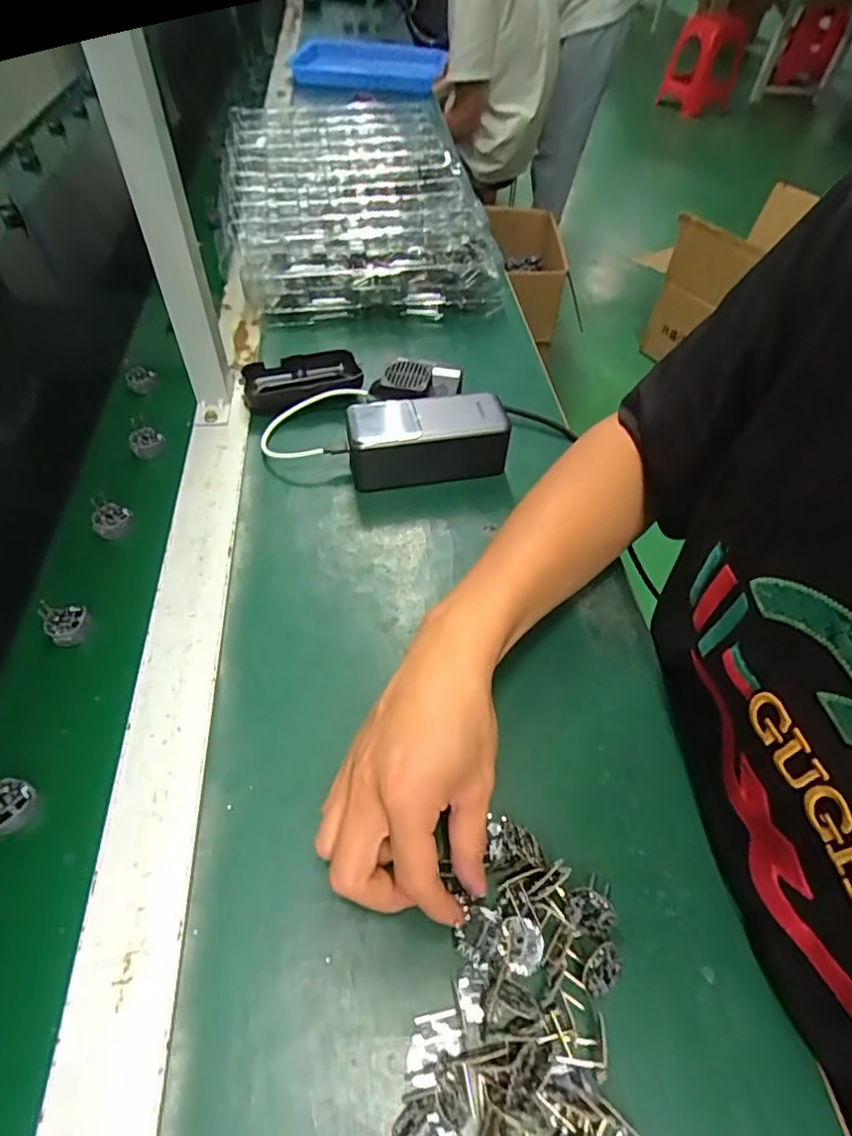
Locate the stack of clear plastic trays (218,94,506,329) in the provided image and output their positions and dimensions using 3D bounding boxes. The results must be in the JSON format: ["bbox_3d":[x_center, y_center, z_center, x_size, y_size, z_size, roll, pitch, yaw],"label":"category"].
[{"bbox_3d":[-0.099,-0.469,0.738,0.298,0.105,0.419,-8,53,-9],"label":"stack of clear plastic trays"}]

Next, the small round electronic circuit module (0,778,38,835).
[{"bbox_3d":[-0.237,0.132,0.319,0.028,0.014,0.029,1,52,-2],"label":"small round electronic circuit module"}]

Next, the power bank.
[{"bbox_3d":[0.000,-0.106,0.479,0.129,0.056,0.051,-9,53,-9],"label":"power bank"}]

